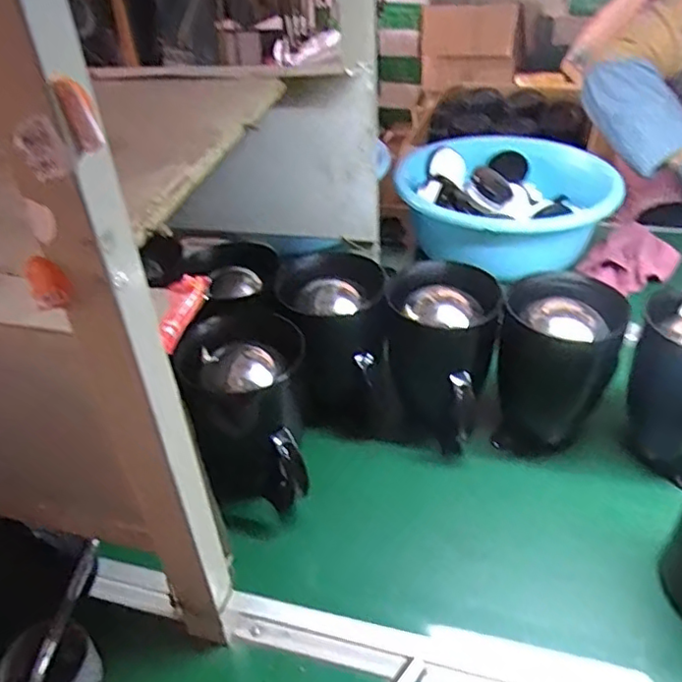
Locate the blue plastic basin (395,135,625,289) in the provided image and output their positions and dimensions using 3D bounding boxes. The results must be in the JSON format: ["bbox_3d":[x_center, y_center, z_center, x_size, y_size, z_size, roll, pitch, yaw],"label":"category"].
[{"bbox_3d":[0.256,-0.230,1.023,0.291,0.131,0.287,-1,36,1],"label":"blue plastic basin"}]

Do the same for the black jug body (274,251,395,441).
[{"bbox_3d":[-0.008,0.006,0.731,0.120,0.172,0.126,-7,37,-6],"label":"black jug body"}]

